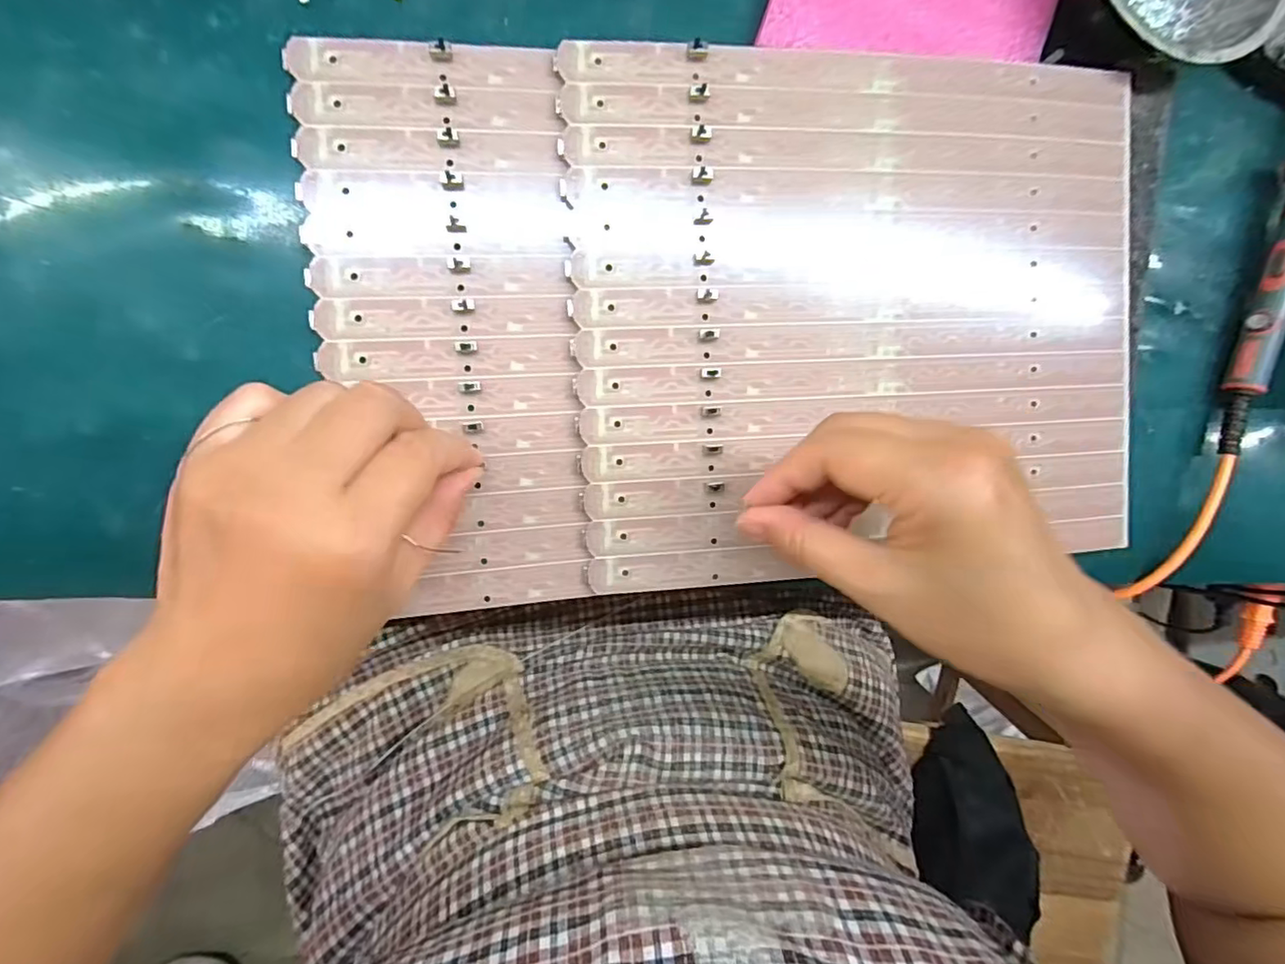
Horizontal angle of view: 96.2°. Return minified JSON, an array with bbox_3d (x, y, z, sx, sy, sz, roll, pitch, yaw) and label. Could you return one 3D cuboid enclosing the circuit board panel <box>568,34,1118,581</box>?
[{"bbox_3d":[0.110,-0.078,0.276,0.283,0.008,0.233,-4,95,-9],"label":"circuit board panel"}]

